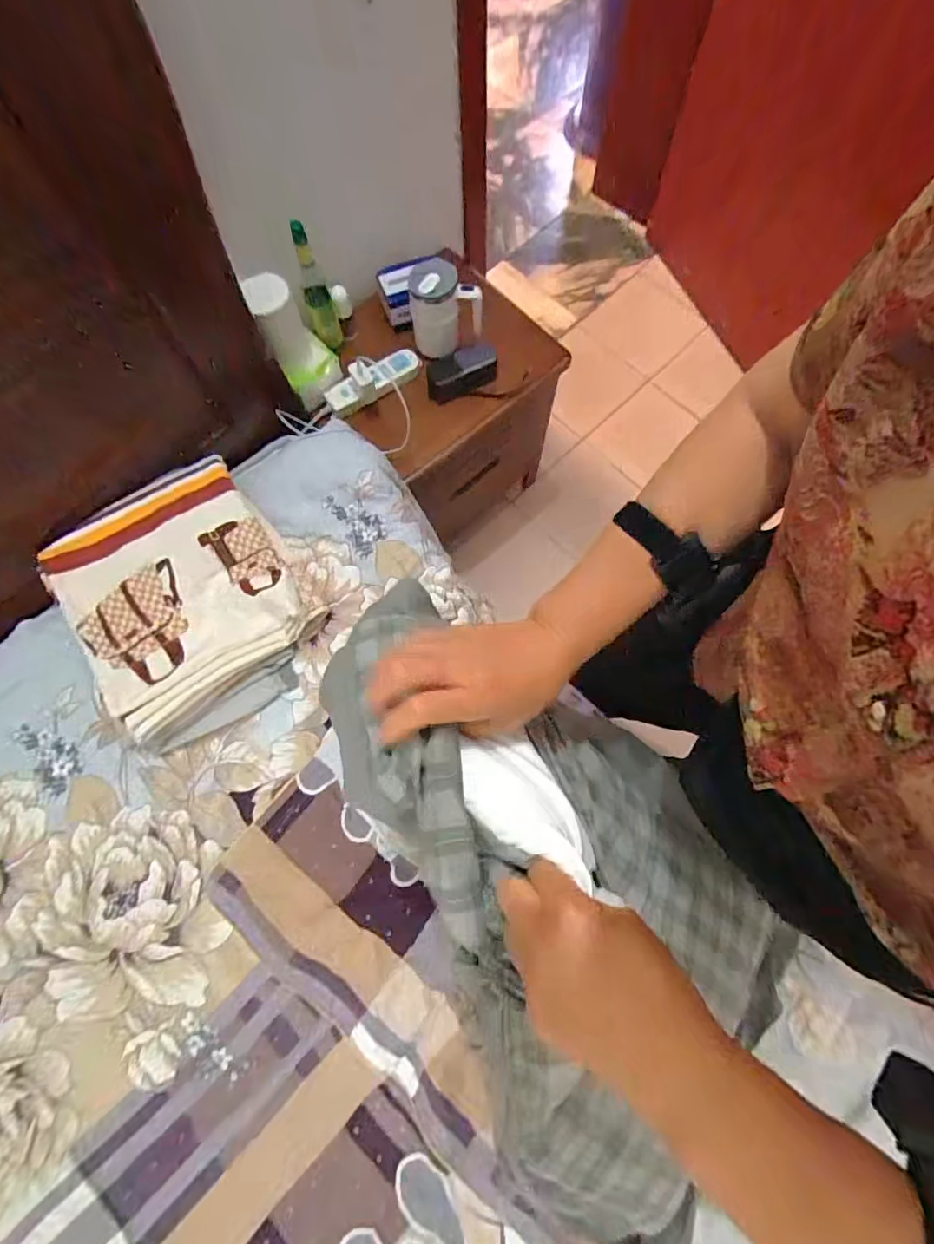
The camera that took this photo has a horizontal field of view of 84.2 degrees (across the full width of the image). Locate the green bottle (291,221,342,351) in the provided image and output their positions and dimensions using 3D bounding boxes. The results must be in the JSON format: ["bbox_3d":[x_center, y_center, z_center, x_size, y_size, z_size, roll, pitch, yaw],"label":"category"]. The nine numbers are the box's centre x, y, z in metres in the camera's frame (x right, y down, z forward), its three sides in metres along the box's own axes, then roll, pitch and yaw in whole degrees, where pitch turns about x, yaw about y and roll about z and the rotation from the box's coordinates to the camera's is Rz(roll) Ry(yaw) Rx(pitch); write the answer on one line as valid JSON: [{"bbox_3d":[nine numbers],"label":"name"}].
[{"bbox_3d":[-0.266,-0.586,0.910,0.048,0.199,0.049,-15,74,-3],"label":"green bottle"}]

